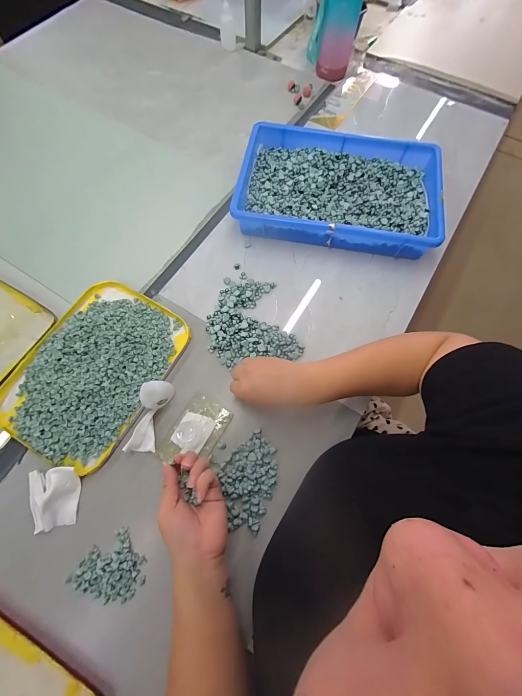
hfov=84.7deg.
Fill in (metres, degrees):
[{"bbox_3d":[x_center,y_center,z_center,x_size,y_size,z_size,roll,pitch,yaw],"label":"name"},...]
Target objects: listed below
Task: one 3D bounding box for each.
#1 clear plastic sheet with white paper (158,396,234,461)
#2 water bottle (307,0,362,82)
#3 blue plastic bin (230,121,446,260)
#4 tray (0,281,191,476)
[{"bbox_3d":[-0.096,0.124,0.422,0.068,0.010,0.104,31,73,9],"label":"clear plastic sheet with white paper"},{"bbox_3d":[0.171,-0.736,0.638,0.083,0.200,0.073,-33,74,-12],"label":"water bottle"},{"bbox_3d":[0.144,-0.303,0.553,0.359,0.066,0.239,11,71,3],"label":"blue plastic bin"},{"bbox_3d":[-0.259,0.027,0.445,0.207,0.028,0.272,26,72,8],"label":"tray"}]

